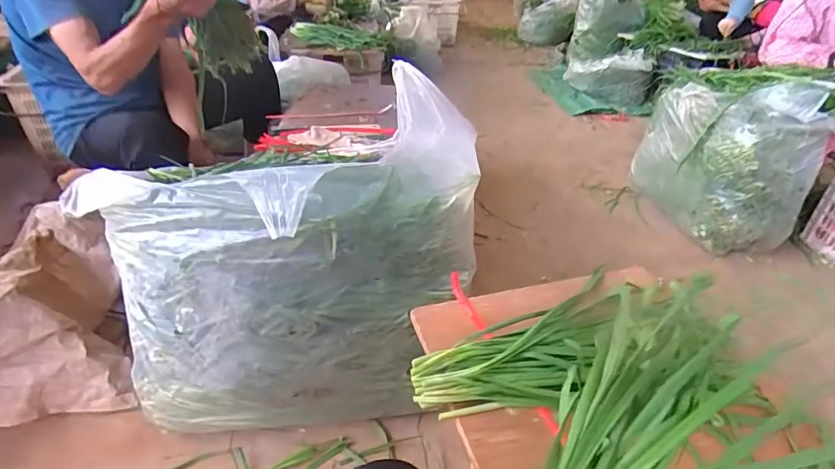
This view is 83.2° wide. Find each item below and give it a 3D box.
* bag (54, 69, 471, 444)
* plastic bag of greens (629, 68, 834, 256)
[{"bbox_3d":[-0.207,0.073,0.800,0.626,0.508,0.256,-4,34,-11],"label":"bag"},{"bbox_3d":[0.979,-0.292,1.500,0.347,0.476,0.540,3,34,-1],"label":"plastic bag of greens"}]

